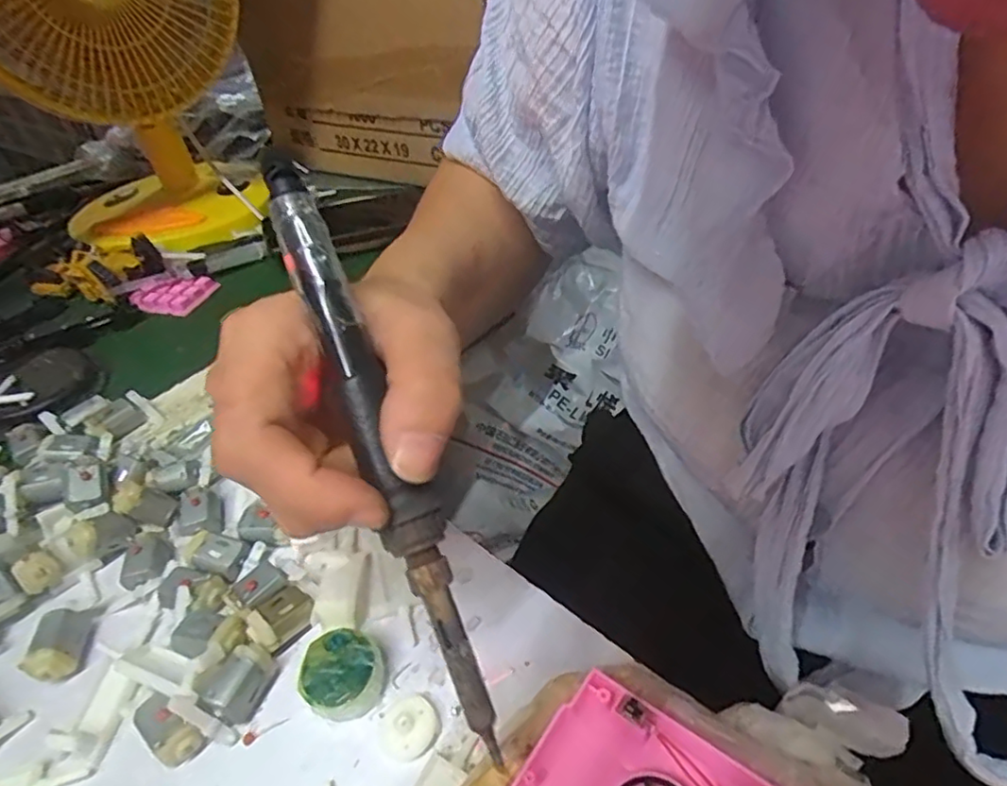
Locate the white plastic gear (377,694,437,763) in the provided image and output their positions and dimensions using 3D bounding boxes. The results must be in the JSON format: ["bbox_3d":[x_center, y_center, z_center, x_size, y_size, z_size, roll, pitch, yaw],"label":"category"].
[{"bbox_3d":[-0.039,0.132,0.243,0.023,0.005,0.023,-4,43,3],"label":"white plastic gear"}]

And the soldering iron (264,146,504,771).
[{"bbox_3d":[-0.037,0.014,0.182,0.016,0.014,0.183,-20,85,-14],"label":"soldering iron"}]

